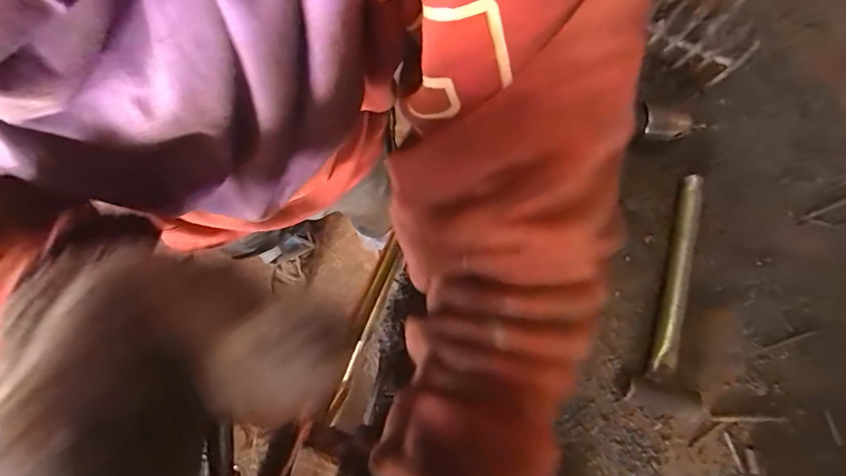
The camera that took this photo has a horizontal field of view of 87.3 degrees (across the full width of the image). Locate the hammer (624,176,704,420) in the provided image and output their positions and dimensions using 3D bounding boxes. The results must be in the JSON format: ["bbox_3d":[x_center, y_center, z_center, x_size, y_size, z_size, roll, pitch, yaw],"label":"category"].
[{"bbox_3d":[0.263,0.054,0.452,0.066,0.031,0.238,20,79,4],"label":"hammer"}]

